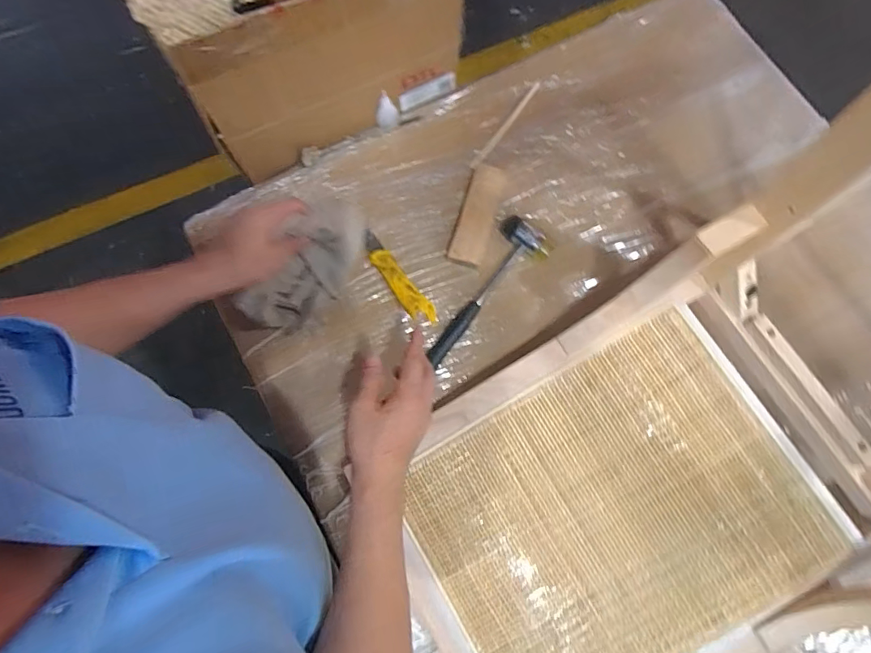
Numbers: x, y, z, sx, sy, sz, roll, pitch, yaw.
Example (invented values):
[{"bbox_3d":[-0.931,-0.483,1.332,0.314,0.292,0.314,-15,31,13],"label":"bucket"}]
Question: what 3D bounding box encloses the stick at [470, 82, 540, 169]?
[{"bbox_3d":[0.116,-0.333,0.785,0.014,0.005,0.198,35,78,9],"label":"stick"}]

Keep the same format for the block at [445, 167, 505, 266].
[{"bbox_3d":[0.064,-0.175,0.739,0.052,0.011,0.171,16,75,5],"label":"block"}]

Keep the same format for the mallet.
[{"bbox_3d":[0.076,-0.046,0.696,0.079,0.030,0.252,33,77,9],"label":"mallet"}]

